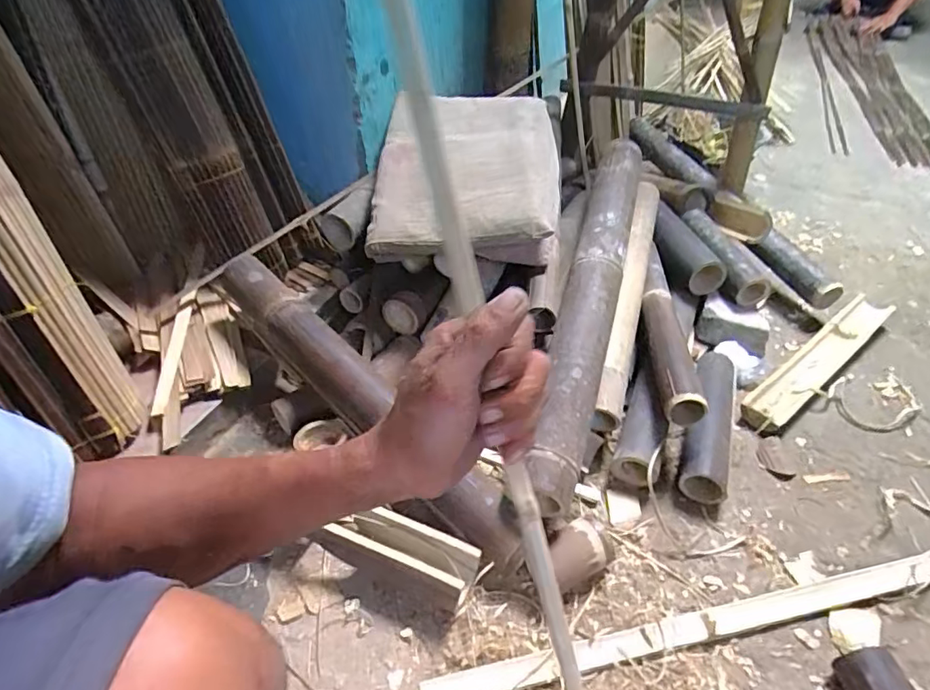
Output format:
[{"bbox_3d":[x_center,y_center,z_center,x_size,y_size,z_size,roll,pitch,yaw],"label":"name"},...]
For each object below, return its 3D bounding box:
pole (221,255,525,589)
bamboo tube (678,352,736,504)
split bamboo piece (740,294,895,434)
[{"bbox_3d":[-0.157,0.069,0.776,0.639,0.078,0.080,42,57,19],"label":"pole"},{"bbox_3d":[0.385,0.107,0.826,0.069,0.072,0.295,16,45,19],"label":"bamboo tube"},{"bbox_3d":[0.622,0.027,0.936,0.442,0.029,0.069,-28,48,-27],"label":"split bamboo piece"}]

